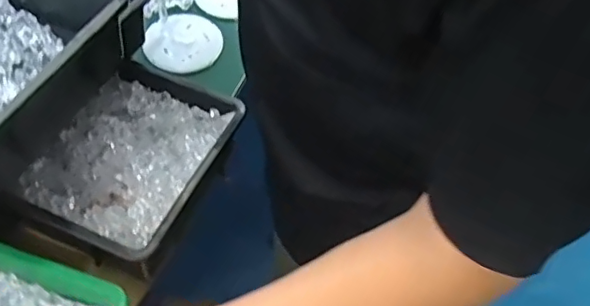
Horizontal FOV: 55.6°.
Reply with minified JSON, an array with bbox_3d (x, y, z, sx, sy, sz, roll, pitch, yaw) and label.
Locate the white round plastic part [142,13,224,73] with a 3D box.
[{"bbox_3d":[-0.191,-0.193,0.977,0.133,0.029,0.130,2,57,-3],"label":"white round plastic part"}]

